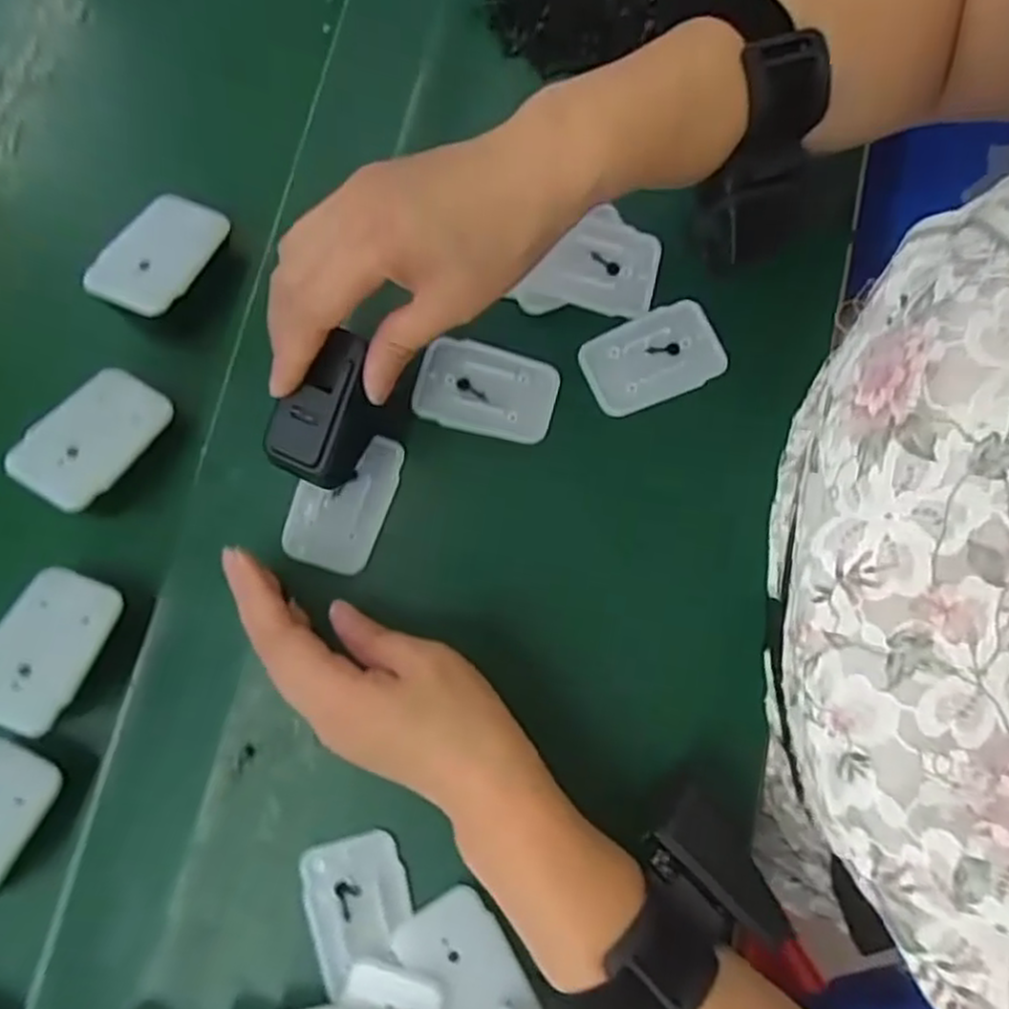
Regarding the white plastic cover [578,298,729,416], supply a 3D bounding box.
[{"bbox_3d":[0.076,-0.074,0.376,0.069,0.007,0.044,-26,80,-5],"label":"white plastic cover"}]

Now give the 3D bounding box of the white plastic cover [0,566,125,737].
[{"bbox_3d":[-0.204,0.063,0.325,0.043,0.004,0.068,24,63,-5],"label":"white plastic cover"}]

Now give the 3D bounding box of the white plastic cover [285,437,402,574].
[{"bbox_3d":[-0.079,-0.003,0.361,0.045,0.007,0.069,18,80,3],"label":"white plastic cover"}]

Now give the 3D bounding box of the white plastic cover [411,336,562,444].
[{"bbox_3d":[-0.009,-0.058,0.372,0.070,0.004,0.045,12,79,2],"label":"white plastic cover"}]

